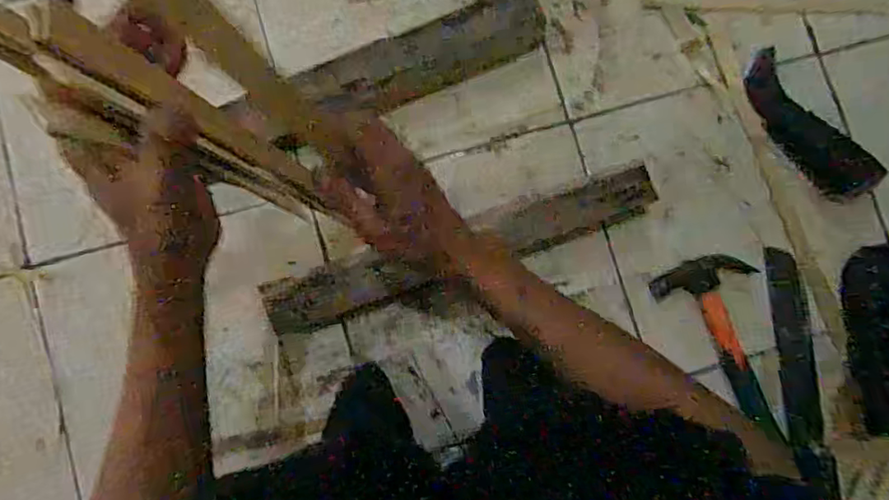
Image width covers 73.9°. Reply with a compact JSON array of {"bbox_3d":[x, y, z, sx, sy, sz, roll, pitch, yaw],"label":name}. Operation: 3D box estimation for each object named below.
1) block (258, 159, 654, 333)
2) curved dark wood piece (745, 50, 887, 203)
[{"bbox_3d":[0.018,-0.003,0.621,0.414,0.027,0.055,-19,84,-3],"label":"block"},{"bbox_3d":[0.392,-0.139,0.639,0.054,0.035,0.182,-32,84,-4],"label":"curved dark wood piece"}]

